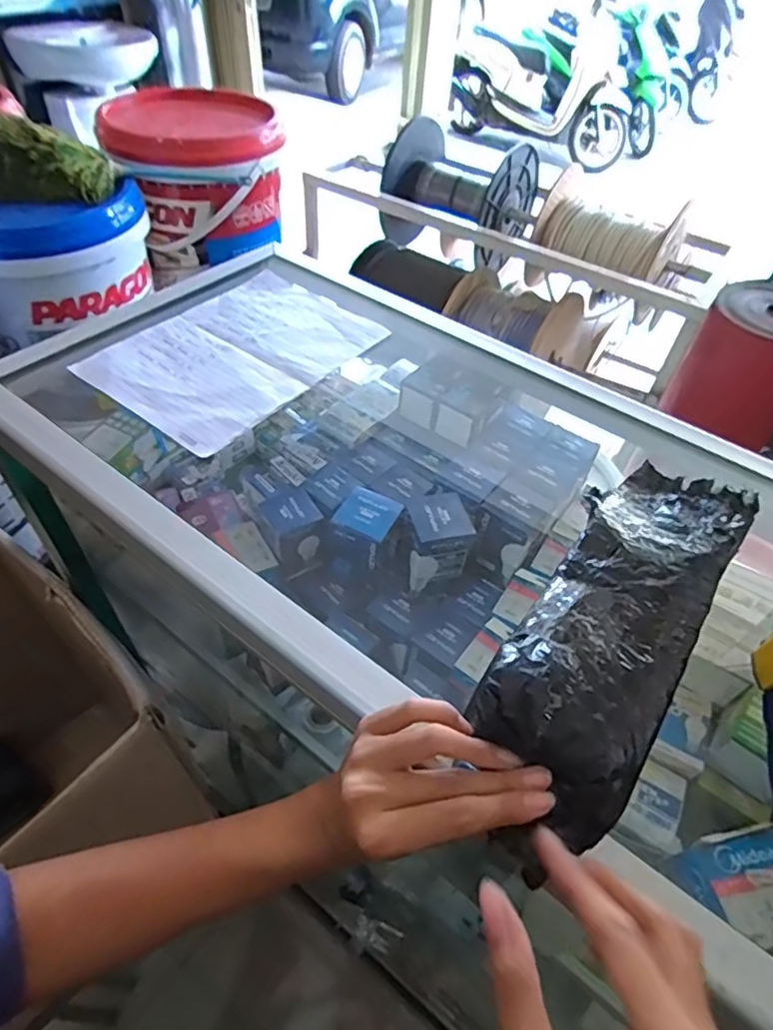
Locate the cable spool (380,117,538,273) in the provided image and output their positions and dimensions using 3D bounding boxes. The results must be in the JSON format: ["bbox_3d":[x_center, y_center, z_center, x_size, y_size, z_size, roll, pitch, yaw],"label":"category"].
[{"bbox_3d":[0.187,-0.823,1.502,0.326,0.265,0.288,27,52,19],"label":"cable spool"}]

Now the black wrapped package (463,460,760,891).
[{"bbox_3d":[0.128,0.058,0.322,0.081,0.039,0.263,30,54,21],"label":"black wrapped package"}]

